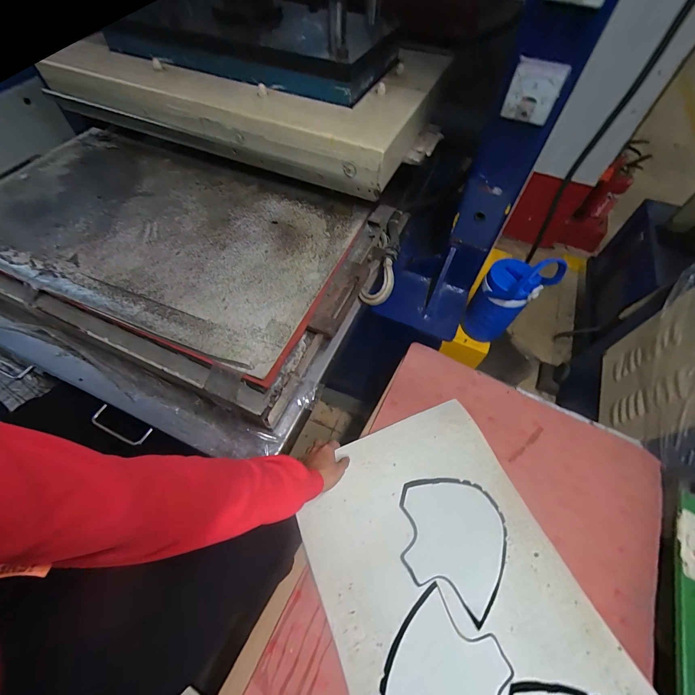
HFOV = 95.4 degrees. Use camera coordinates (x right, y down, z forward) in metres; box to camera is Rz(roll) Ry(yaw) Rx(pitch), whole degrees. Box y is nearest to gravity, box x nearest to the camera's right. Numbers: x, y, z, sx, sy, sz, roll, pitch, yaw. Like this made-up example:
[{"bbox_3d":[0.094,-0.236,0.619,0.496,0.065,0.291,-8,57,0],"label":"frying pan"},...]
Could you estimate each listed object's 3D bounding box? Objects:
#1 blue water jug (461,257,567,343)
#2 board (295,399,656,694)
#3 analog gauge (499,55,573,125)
[{"bbox_3d":[0.355,-0.115,0.724,0.112,0.240,0.112,2,59,-3],"label":"blue water jug"},{"bbox_3d":[0.204,0.453,0.469,0.401,0.057,0.702,-17,55,-15],"label":"board"},{"bbox_3d":[0.263,-0.360,0.447,0.066,0.068,0.019,17,59,7],"label":"analog gauge"}]

